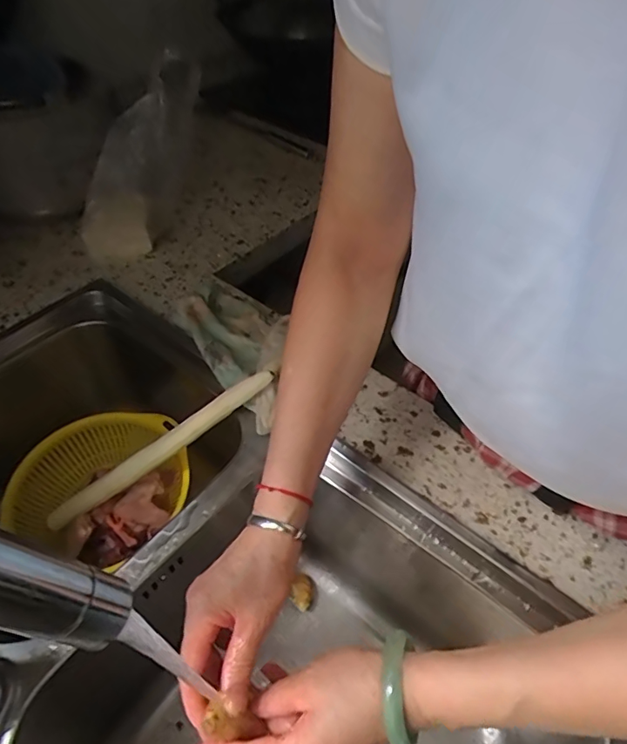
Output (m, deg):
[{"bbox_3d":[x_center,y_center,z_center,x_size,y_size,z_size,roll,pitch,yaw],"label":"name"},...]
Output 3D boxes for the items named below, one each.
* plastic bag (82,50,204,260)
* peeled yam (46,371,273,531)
[{"bbox_3d":[-0.221,-0.277,0.650,0.073,0.289,0.123,32,10,24],"label":"plastic bag"},{"bbox_3d":[-0.187,0.096,0.569,0.348,0.026,0.022,-33,49,17],"label":"peeled yam"}]

